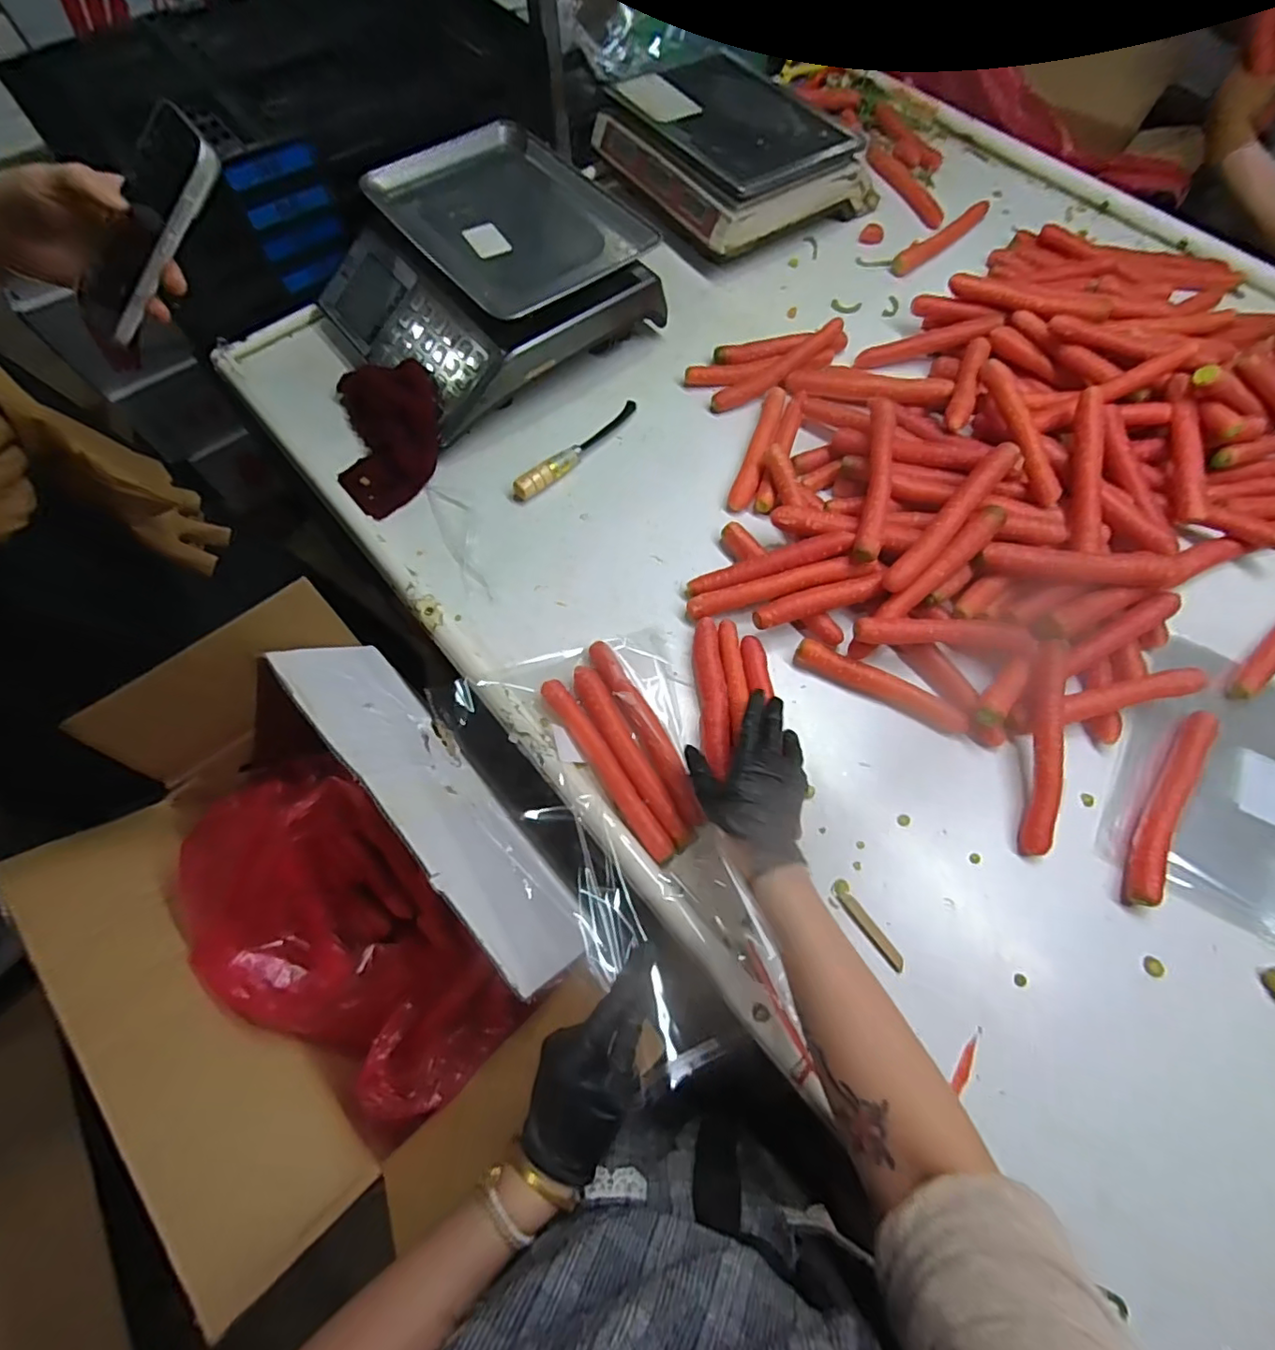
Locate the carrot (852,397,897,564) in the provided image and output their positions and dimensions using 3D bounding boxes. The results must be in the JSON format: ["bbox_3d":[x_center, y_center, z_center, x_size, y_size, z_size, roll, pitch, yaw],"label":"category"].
[{"bbox_3d":[0.248,-0.204,0.602,0.026,0.031,0.204,12,68,6],"label":"carrot"}]

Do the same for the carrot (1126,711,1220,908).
[{"bbox_3d":[0.481,0.116,0.529,0.023,0.029,0.206,34,72,14],"label":"carrot"}]

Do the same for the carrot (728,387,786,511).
[{"bbox_3d":[0.145,-0.274,0.687,0.026,0.028,0.183,18,69,8],"label":"carrot"}]

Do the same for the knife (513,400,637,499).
[{"bbox_3d":[-0.066,-0.273,0.690,0.023,0.016,0.200,39,73,15],"label":"knife"}]

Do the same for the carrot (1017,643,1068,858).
[{"bbox_3d":[0.363,0.064,0.516,0.027,0.023,0.187,7,84,1],"label":"carrot"}]

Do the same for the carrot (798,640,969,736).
[{"bbox_3d":[0.237,0.013,0.573,0.169,0.026,0.022,26,70,11],"label":"carrot"}]

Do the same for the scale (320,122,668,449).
[{"bbox_3d":[-0.181,-0.499,0.729,0.348,0.115,0.310,-37,72,-14],"label":"scale"}]

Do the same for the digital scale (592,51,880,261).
[{"bbox_3d":[0.143,-0.744,0.835,0.280,0.106,0.308,-34,71,-13],"label":"digital scale"}]

